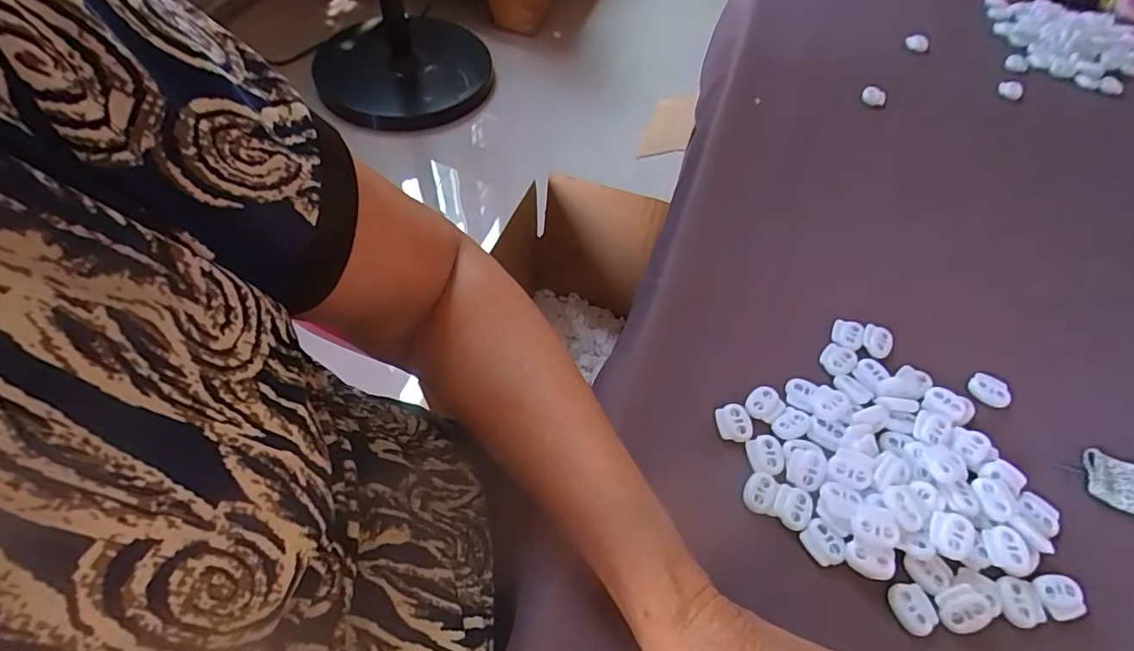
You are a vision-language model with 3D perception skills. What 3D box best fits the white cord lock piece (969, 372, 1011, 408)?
[{"bbox_3d":[0.257,0.039,0.330,0.013,0.009,0.023,-32,63,-22],"label":"white cord lock piece"}]

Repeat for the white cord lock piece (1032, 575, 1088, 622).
[{"bbox_3d":[0.242,0.132,0.264,0.020,0.004,0.019,-9,57,-9],"label":"white cord lock piece"}]

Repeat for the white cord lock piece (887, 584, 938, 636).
[{"bbox_3d":[0.166,0.135,0.259,0.019,0.004,0.022,-10,57,-9],"label":"white cord lock piece"}]

